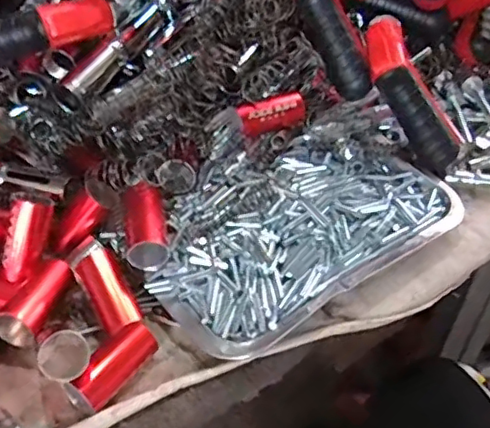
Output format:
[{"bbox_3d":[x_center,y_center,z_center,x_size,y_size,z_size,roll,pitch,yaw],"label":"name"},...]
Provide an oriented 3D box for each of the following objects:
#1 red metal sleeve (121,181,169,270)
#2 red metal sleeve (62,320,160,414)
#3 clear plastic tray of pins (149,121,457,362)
[{"bbox_3d":[-0.075,0.008,0.439,0.028,0.025,0.066,-8,62,-10],"label":"red metal sleeve"},{"bbox_3d":[-0.088,0.103,0.395,0.034,0.033,0.060,32,52,28],"label":"red metal sleeve"},{"bbox_3d":[0.044,0.006,0.472,0.255,0.039,0.148,-27,51,-26],"label":"clear plastic tray of pins"}]

